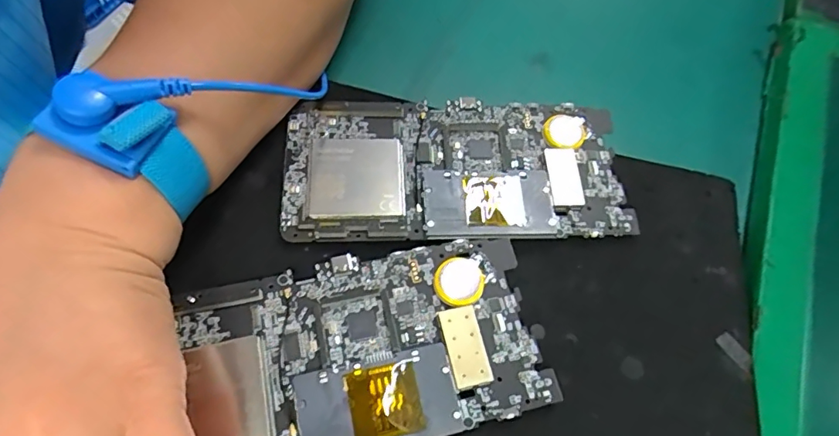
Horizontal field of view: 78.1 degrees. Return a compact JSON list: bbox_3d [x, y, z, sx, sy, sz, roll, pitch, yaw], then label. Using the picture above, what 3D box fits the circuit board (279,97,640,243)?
[{"bbox_3d":[0.016,-0.024,0.237,0.152,0.005,0.071,0,63,-3],"label":"circuit board"}]

